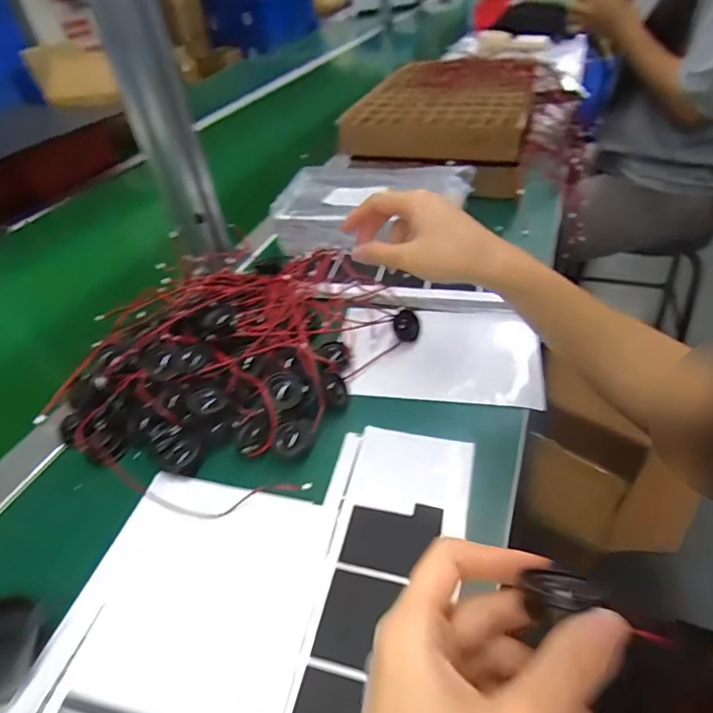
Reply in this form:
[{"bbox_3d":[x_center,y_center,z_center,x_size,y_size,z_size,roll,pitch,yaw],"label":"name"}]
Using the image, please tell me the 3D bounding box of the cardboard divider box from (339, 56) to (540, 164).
[{"bbox_3d":[0.152,-0.411,0.769,0.250,0.053,0.404,9,43,19],"label":"cardboard divider box"}]

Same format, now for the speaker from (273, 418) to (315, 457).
[{"bbox_3d":[-0.047,0.060,0.359,0.030,0.009,0.029,-12,40,-5],"label":"speaker"}]

